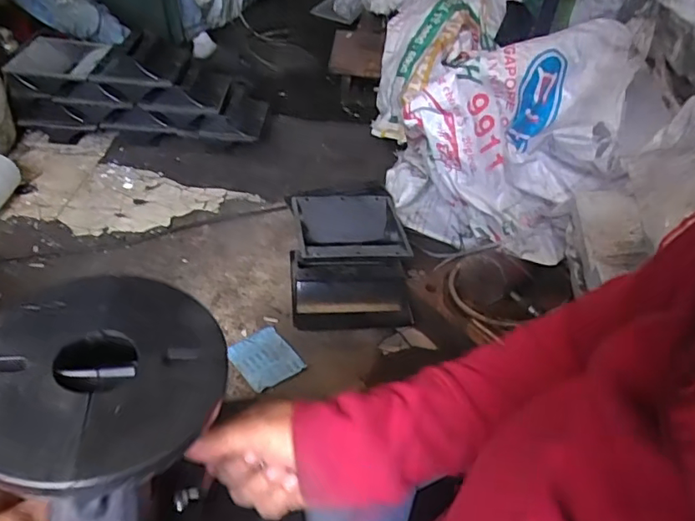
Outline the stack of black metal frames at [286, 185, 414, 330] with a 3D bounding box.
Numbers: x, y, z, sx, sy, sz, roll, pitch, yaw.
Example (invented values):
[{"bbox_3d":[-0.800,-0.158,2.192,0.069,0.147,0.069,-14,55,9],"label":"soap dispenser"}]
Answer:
[{"bbox_3d":[0.008,-0.013,1.221,0.263,0.114,0.358,0,39,-7],"label":"stack of black metal frames"}]

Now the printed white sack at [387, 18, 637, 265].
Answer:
[{"bbox_3d":[0.316,-0.218,1.167,0.428,0.467,0.303,10,39,6],"label":"printed white sack"}]

